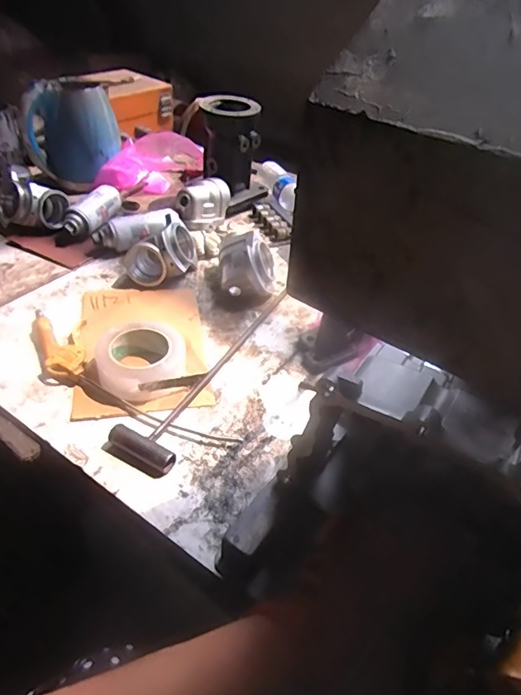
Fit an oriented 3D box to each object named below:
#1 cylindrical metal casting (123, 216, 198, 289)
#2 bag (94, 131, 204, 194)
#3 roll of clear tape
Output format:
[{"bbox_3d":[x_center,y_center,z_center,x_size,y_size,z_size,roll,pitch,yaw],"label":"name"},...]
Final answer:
[{"bbox_3d":[-0.173,-0.168,0.840,0.118,0.084,0.091,-1,42,-8],"label":"cylindrical metal casting"},{"bbox_3d":[-0.269,-0.438,1.146,0.268,0.107,0.088,-26,51,-32],"label":"bag"},{"bbox_3d":[-0.165,0.016,0.666,0.114,0.058,0.115,4,42,-3],"label":"roll of clear tape"}]

